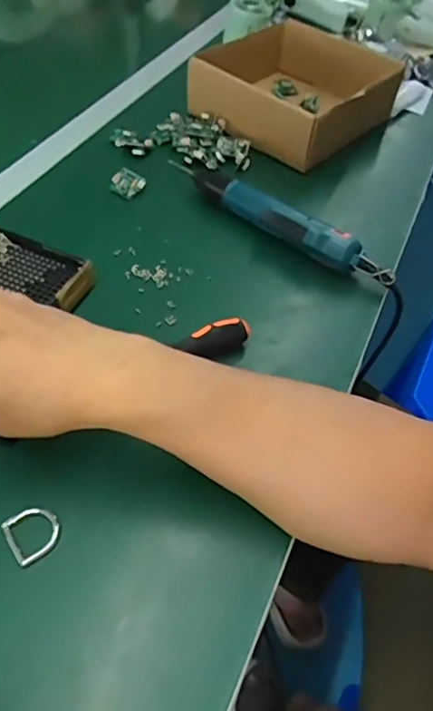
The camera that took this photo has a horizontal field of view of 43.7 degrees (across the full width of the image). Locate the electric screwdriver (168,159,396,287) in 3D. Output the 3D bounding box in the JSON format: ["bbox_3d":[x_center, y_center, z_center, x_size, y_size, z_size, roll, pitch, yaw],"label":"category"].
[{"bbox_3d":[0.057,-0.147,0.549,0.270,0.032,0.038,39,58,25],"label":"electric screwdriver"}]

